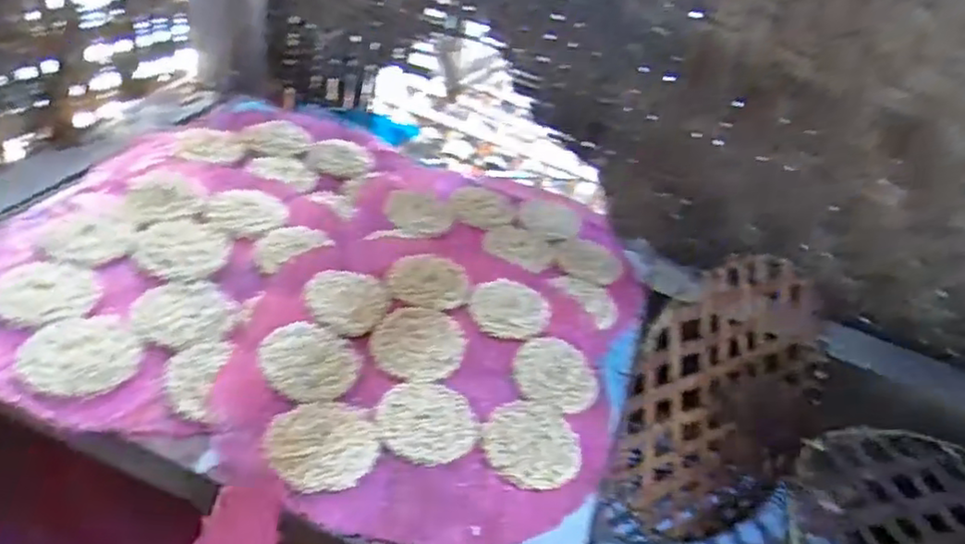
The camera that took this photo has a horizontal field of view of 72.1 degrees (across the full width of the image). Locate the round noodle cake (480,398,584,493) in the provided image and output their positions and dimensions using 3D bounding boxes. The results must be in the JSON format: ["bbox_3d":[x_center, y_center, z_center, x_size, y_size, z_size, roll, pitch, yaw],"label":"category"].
[{"bbox_3d":[0.040,0.136,0.539,0.077,0.007,0.080,5,34,-4],"label":"round noodle cake"}]

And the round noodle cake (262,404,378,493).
[{"bbox_3d":[-0.119,0.125,0.493,0.078,0.007,0.074,5,34,-4],"label":"round noodle cake"}]

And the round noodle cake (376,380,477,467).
[{"bbox_3d":[-0.045,0.118,0.533,0.078,0.011,0.079,5,34,-4],"label":"round noodle cake"}]

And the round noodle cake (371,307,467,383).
[{"bbox_3d":[-0.057,0.063,0.594,0.081,0.006,0.078,4,51,-5],"label":"round noodle cake"}]

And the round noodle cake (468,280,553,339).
[{"bbox_3d":[0.028,0.034,0.652,0.075,0.023,0.078,17,35,13],"label":"round noodle cake"}]

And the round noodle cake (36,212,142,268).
[{"bbox_3d":[-0.358,-0.030,0.612,0.079,0.006,0.080,5,34,-4],"label":"round noodle cake"}]

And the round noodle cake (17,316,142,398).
[{"bbox_3d":[-0.304,0.061,0.499,0.078,0.011,0.075,5,34,-4],"label":"round noodle cake"}]

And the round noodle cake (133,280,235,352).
[{"bbox_3d":[-0.253,0.035,0.562,0.075,0.011,0.080,5,34,-4],"label":"round noodle cake"}]

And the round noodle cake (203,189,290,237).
[{"bbox_3d":[-0.243,-0.062,0.678,0.079,0.009,0.078,5,34,-4],"label":"round noodle cake"}]

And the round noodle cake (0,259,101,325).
[{"bbox_3d":[-0.362,0.015,0.547,0.073,0.011,0.081,-25,46,-39],"label":"round noodle cake"}]

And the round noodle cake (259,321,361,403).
[{"bbox_3d":[-0.142,0.071,0.551,0.075,0.011,0.081,5,34,-4],"label":"round noodle cake"}]

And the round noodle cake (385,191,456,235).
[{"bbox_3d":[-0.071,-0.069,0.769,0.078,0.015,0.080,3,34,-8],"label":"round noodle cake"}]

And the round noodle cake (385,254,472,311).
[{"bbox_3d":[-0.052,0.011,0.649,0.077,0.023,0.066,0,35,-12],"label":"round noodle cake"}]

